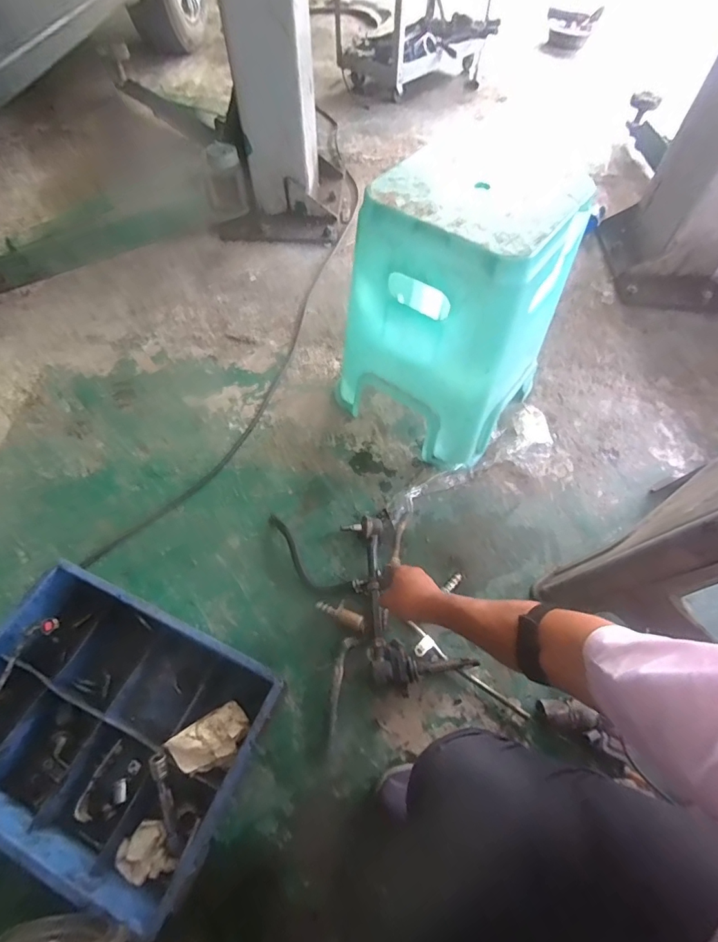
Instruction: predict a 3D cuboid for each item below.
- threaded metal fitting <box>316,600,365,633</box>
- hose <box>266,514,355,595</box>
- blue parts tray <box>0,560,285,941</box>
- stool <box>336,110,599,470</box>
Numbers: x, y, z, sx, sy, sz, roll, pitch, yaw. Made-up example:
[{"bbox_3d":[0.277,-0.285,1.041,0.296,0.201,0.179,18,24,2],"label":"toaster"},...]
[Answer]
[{"bbox_3d":[-0.028,0.251,0.786,0.094,0.029,0.033,30,64,14],"label":"threaded metal fitting"},{"bbox_3d":[-0.104,0.170,0.833,0.211,0.028,0.059,36,66,18],"label":"hose"},{"bbox_3d":[-0.379,0.374,0.668,0.438,0.105,0.321,24,62,11],"label":"blue parts tray"},{"bbox_3d":[0.180,-0.292,0.856,0.353,0.460,0.302,29,64,14],"label":"stool"}]

